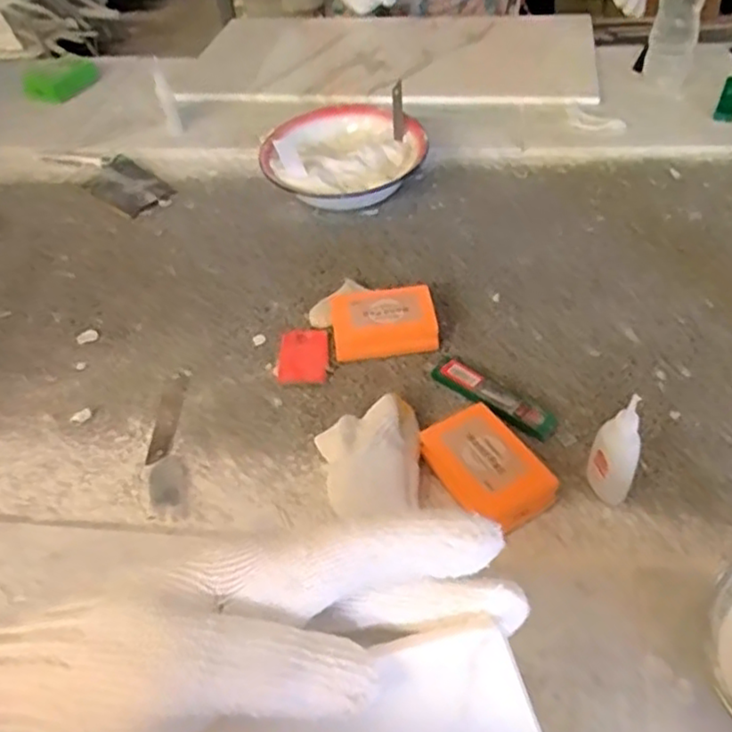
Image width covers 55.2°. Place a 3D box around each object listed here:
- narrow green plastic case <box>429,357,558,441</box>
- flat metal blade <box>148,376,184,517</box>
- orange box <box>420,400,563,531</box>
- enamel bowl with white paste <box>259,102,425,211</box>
[{"bbox_3d":[0.105,0.026,0.581,0.113,0.014,0.027,31,57,32],"label":"narrow green plastic case"},{"bbox_3d":[-0.171,0.044,0.607,0.019,0.004,0.096,-1,49,3],"label":"flat metal blade"},{"bbox_3d":[0.088,0.077,0.523,0.066,0.036,0.097,-24,49,-16],"label":"orange box"},{"bbox_3d":[-0.026,-0.243,0.821,0.184,0.063,0.170,-4,46,4],"label":"enamel bowl with white paste"}]

